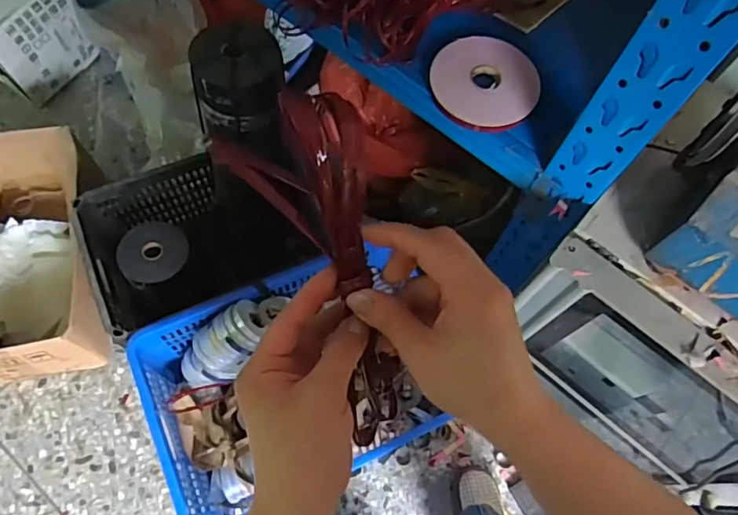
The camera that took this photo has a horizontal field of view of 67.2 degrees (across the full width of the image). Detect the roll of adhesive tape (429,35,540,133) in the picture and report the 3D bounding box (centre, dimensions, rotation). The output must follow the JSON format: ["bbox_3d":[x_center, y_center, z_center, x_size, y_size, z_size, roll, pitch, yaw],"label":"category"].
[{"bbox_3d":[0.153,-0.233,0.733,0.139,0.024,0.126,7,67,-2],"label":"roll of adhesive tape"}]

